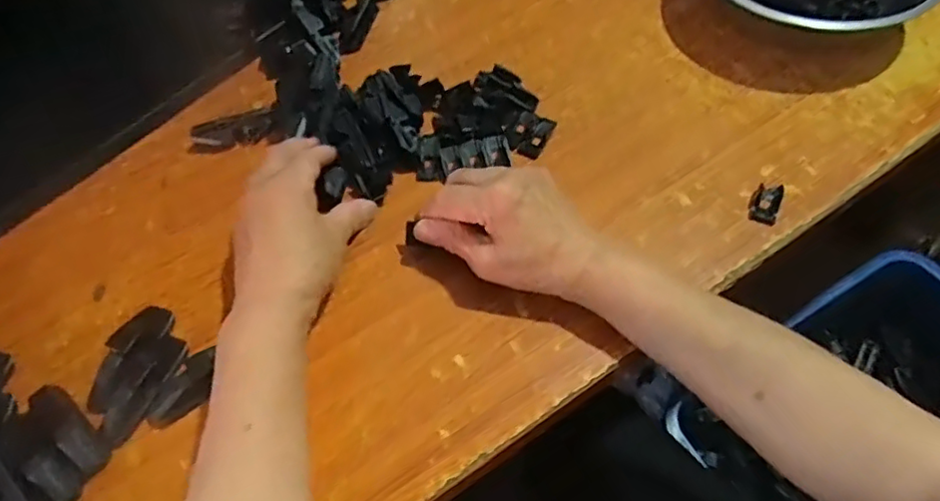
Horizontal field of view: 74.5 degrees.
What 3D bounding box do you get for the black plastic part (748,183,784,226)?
[{"bbox_3d":[0.221,-0.036,0.461,0.021,0.006,0.035,21,61,17],"label":"black plastic part"}]

